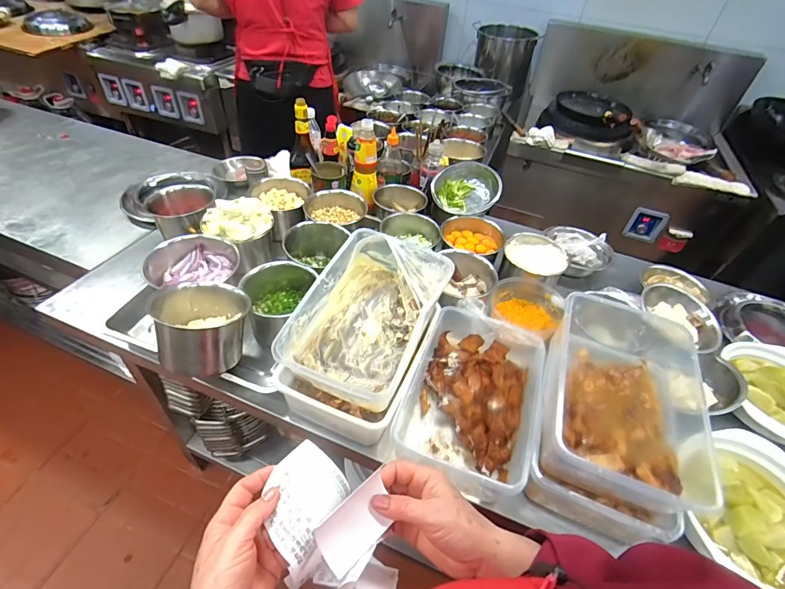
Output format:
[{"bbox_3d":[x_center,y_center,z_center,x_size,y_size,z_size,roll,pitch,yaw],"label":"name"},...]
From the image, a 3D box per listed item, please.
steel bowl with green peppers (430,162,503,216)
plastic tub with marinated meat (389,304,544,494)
[{"bbox_3d":[0.190,-0.283,1.059,0.148,0.098,0.145,3,45,-3],"label":"steel bowl with green peppers"},{"bbox_3d":[0.141,0.182,0.700,0.211,0.104,0.309,19,46,12],"label":"plastic tub with marinated meat"}]

